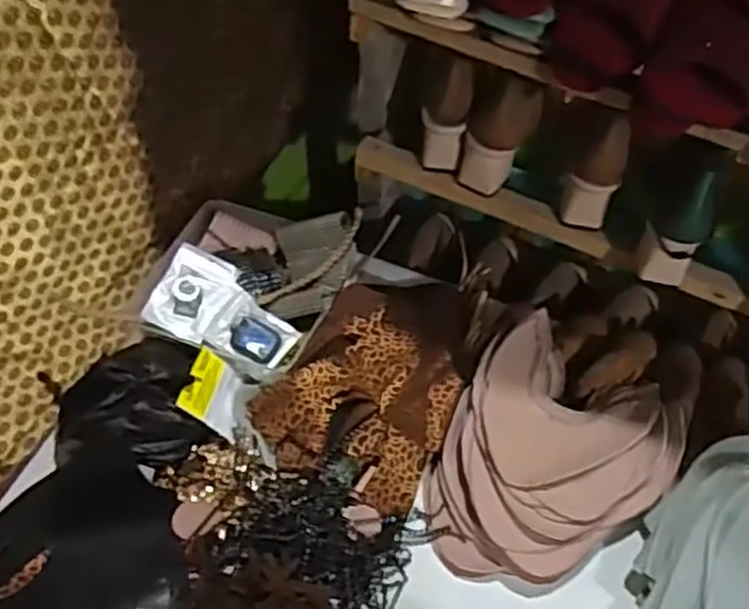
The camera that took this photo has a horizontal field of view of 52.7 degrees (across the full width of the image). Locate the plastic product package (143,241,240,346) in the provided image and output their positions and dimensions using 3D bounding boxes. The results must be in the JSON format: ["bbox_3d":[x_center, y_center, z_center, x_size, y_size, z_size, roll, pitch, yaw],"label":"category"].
[{"bbox_3d":[-0.196,-0.012,0.813,0.071,0.005,0.097,27,66,-5],"label":"plastic product package"}]

